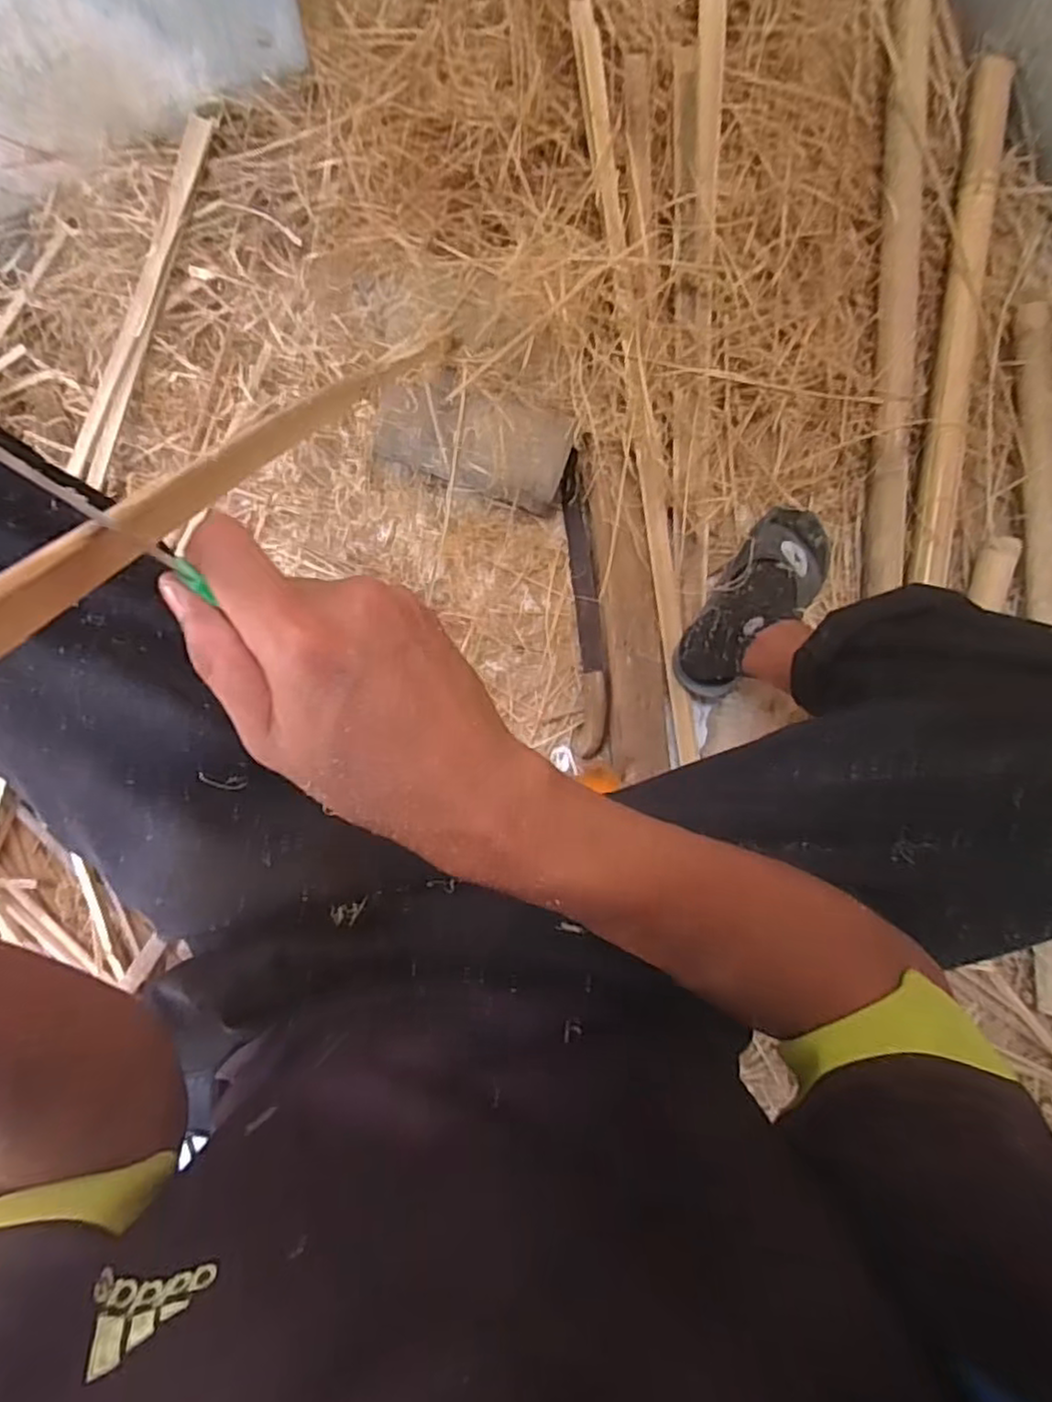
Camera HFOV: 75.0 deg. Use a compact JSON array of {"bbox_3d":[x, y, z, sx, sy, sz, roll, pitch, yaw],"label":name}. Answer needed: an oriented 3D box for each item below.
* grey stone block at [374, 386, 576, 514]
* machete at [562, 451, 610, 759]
[{"bbox_3d":[-0.059,-0.276,0.742,0.202,0.056,0.101,14,86,-5],"label":"grey stone block"},{"bbox_3d":[0.060,-0.106,0.767,0.038,0.035,0.331,-6,88,-6],"label":"machete"}]

